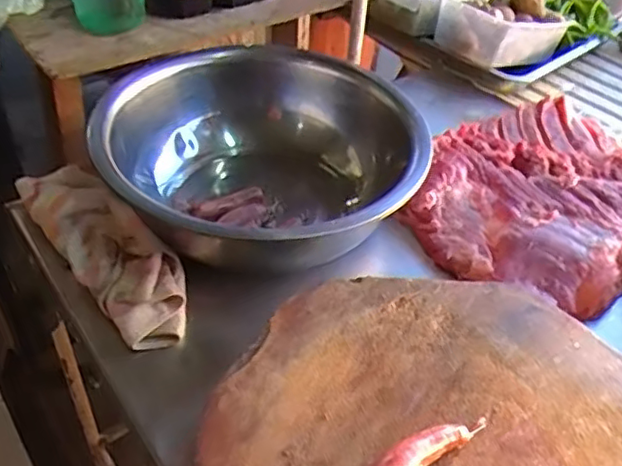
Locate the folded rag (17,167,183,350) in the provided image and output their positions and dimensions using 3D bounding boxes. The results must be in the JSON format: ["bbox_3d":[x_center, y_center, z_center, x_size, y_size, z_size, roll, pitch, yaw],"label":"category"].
[{"bbox_3d":[-0.231,0.013,0.717,0.085,0.063,0.286,-29,52,-30],"label":"folded rag"}]

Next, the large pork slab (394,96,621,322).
[{"bbox_3d":[0.294,-0.049,0.819,0.349,0.058,0.302,-29,52,-30],"label":"large pork slab"}]

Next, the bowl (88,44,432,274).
[{"bbox_3d":[-0.070,-0.078,0.784,0.309,0.170,0.365,-21,48,-24],"label":"bowl"}]

